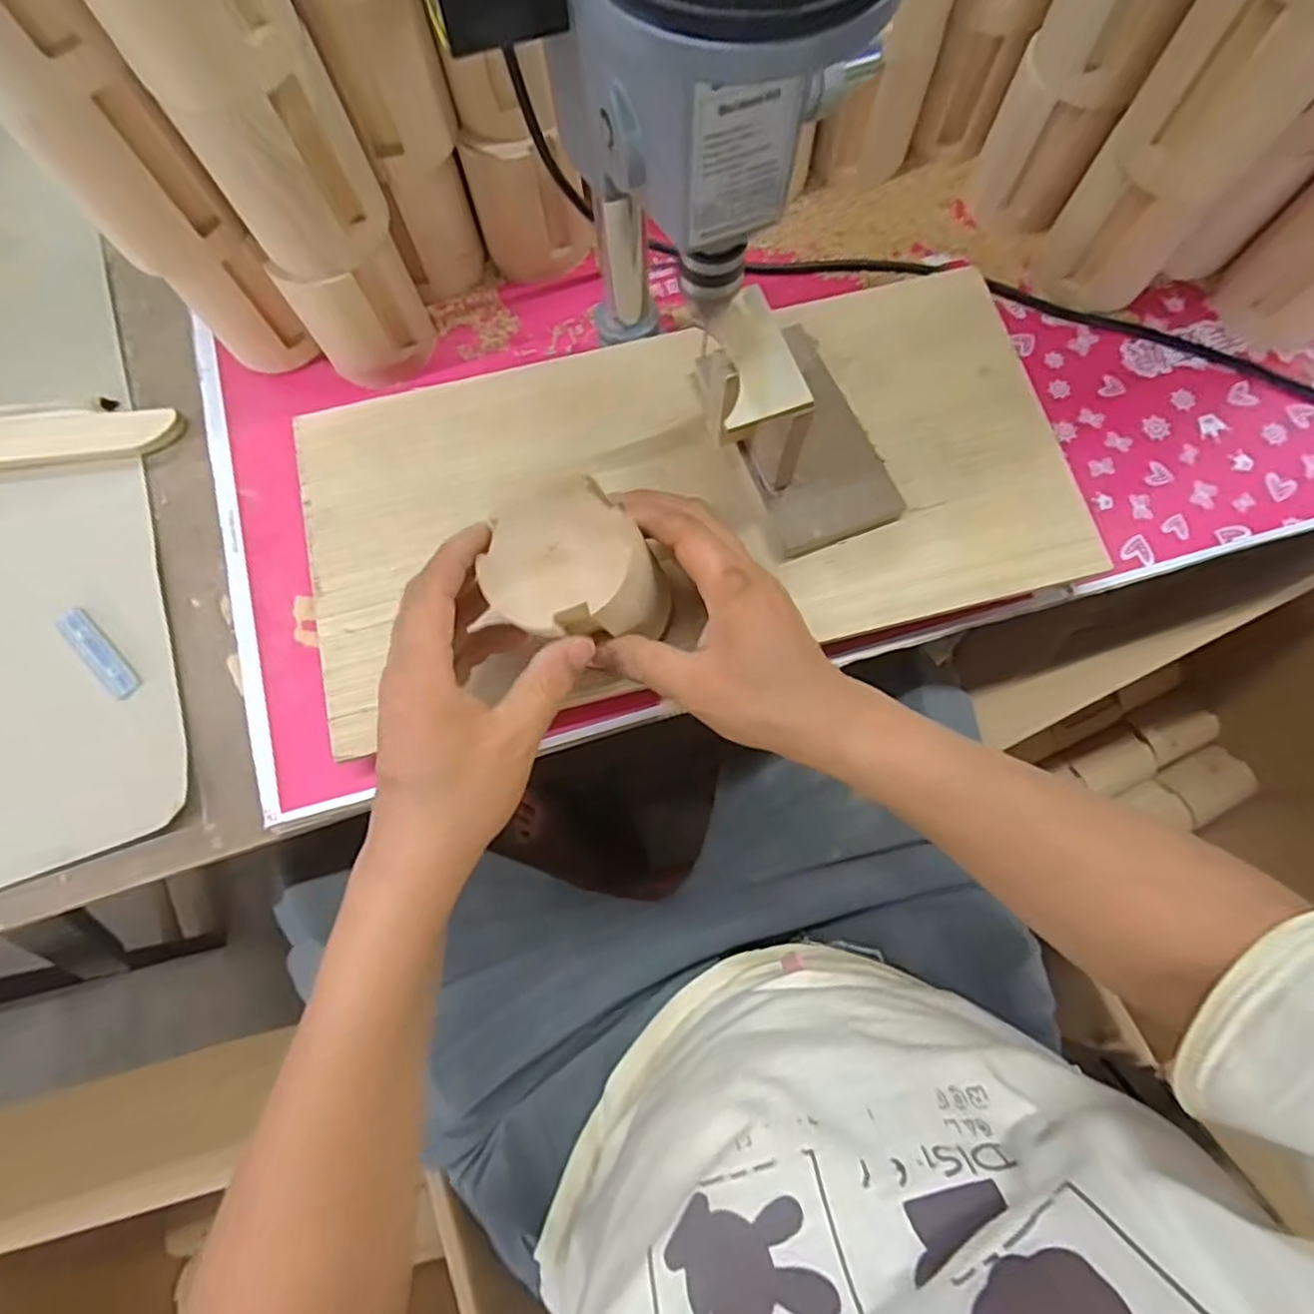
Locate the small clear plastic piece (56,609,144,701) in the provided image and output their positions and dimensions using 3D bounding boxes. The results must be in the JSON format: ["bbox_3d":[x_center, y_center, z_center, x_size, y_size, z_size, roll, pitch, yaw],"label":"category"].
[{"bbox_3d":[-0.380,-0.004,0.461,0.020,0.004,0.077,-43,80,-9],"label":"small clear plastic piece"}]

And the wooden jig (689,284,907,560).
[{"bbox_3d":[0.084,-0.148,0.404,0.107,0.101,0.146,-20,77,-4],"label":"wooden jig"}]

